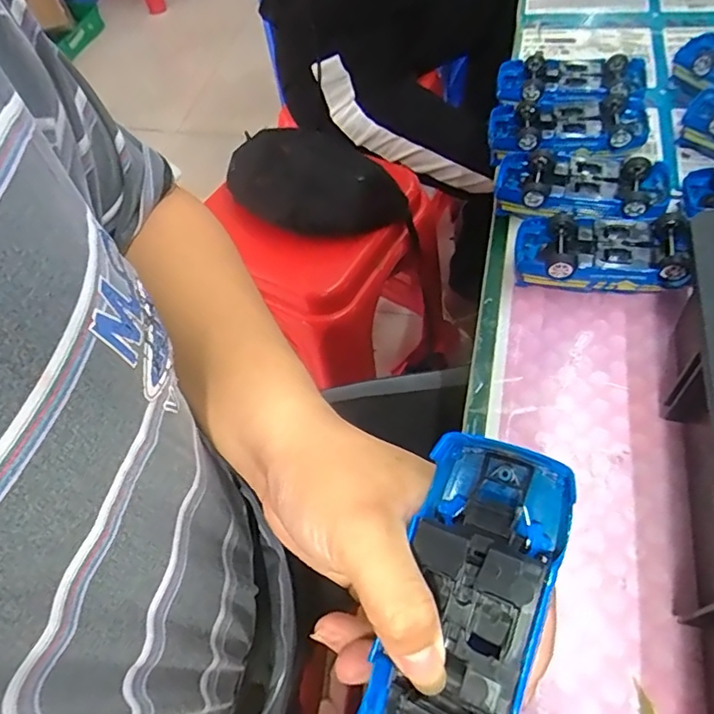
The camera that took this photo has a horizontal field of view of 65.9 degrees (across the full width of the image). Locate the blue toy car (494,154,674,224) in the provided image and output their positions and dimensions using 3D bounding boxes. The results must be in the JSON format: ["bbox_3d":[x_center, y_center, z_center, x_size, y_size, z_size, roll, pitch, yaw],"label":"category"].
[{"bbox_3d":[0.185,-0.135,0.458,0.135,0.035,0.068,14,62,12],"label":"blue toy car"}]

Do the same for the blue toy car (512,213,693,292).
[{"bbox_3d":[0.187,-0.077,0.423,0.126,0.041,0.061,5,60,7],"label":"blue toy car"}]

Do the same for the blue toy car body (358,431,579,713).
[{"bbox_3d":[0.038,0.098,0.200,0.052,0.032,0.132,17,85,14],"label":"blue toy car body"}]

